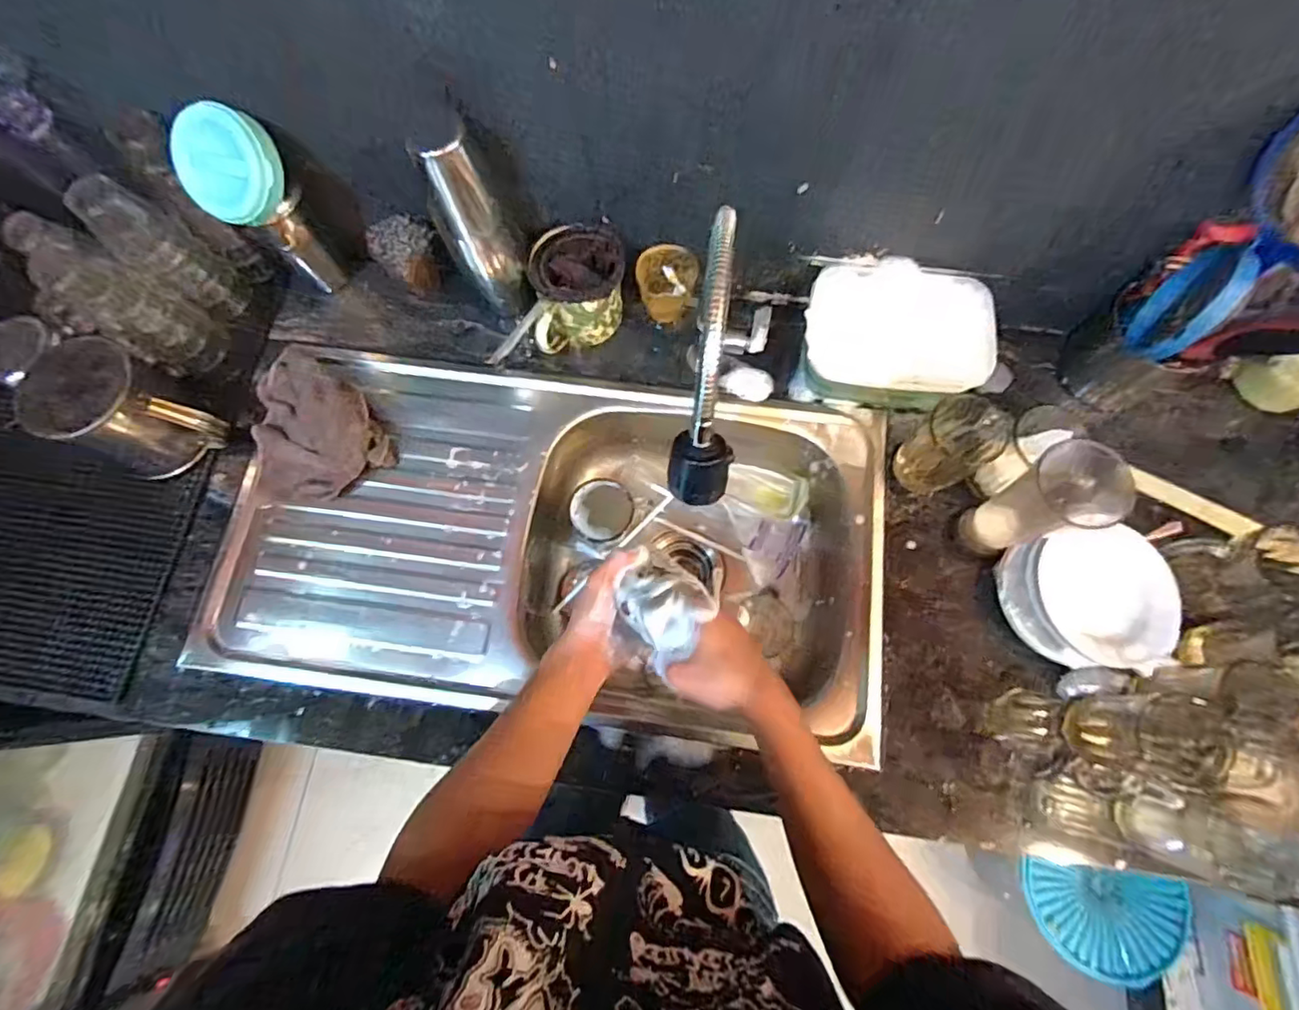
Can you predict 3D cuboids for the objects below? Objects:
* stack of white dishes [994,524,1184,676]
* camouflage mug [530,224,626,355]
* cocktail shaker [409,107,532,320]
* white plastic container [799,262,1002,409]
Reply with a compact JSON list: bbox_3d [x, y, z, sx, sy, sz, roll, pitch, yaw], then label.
[{"bbox_3d":[0.454,0.098,0.602,0.169,0.060,0.137,5,74,3],"label":"stack of white dishes"},{"bbox_3d":[-0.081,-0.251,0.688,0.107,0.095,0.113,-6,74,0],"label":"camouflage mug"},{"bbox_3d":[-0.199,-0.311,0.639,0.066,0.249,0.074,-28,75,-7],"label":"cocktail shaker"},{"bbox_3d":[0.277,-0.192,0.673,0.196,0.091,0.137,6,74,3],"label":"white plastic container"}]

